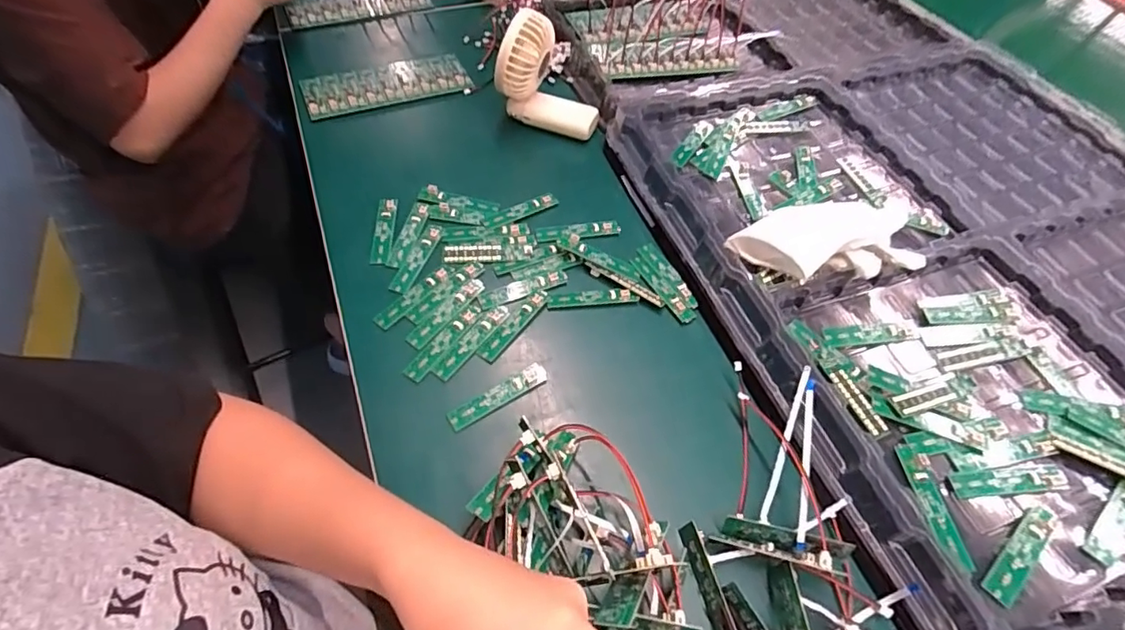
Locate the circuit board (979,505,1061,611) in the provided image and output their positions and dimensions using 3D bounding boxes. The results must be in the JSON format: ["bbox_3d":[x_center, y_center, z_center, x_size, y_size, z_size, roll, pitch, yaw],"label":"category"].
[{"bbox_3d":[0.304,0.156,0.356,0.087,0.006,0.018,-33,62,-22],"label":"circuit board"}]

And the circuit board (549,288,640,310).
[{"bbox_3d":[0.028,-0.015,0.491,0.082,0.004,0.015,-6,56,-5],"label":"circuit board"}]

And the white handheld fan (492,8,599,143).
[{"bbox_3d":[-0.015,-0.264,0.584,0.113,0.105,0.054,7,55,4],"label":"white handheld fan"}]

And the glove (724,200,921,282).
[{"bbox_3d":[0.221,-0.062,0.453,0.153,0.048,0.080,-1,54,13],"label":"glove"}]

